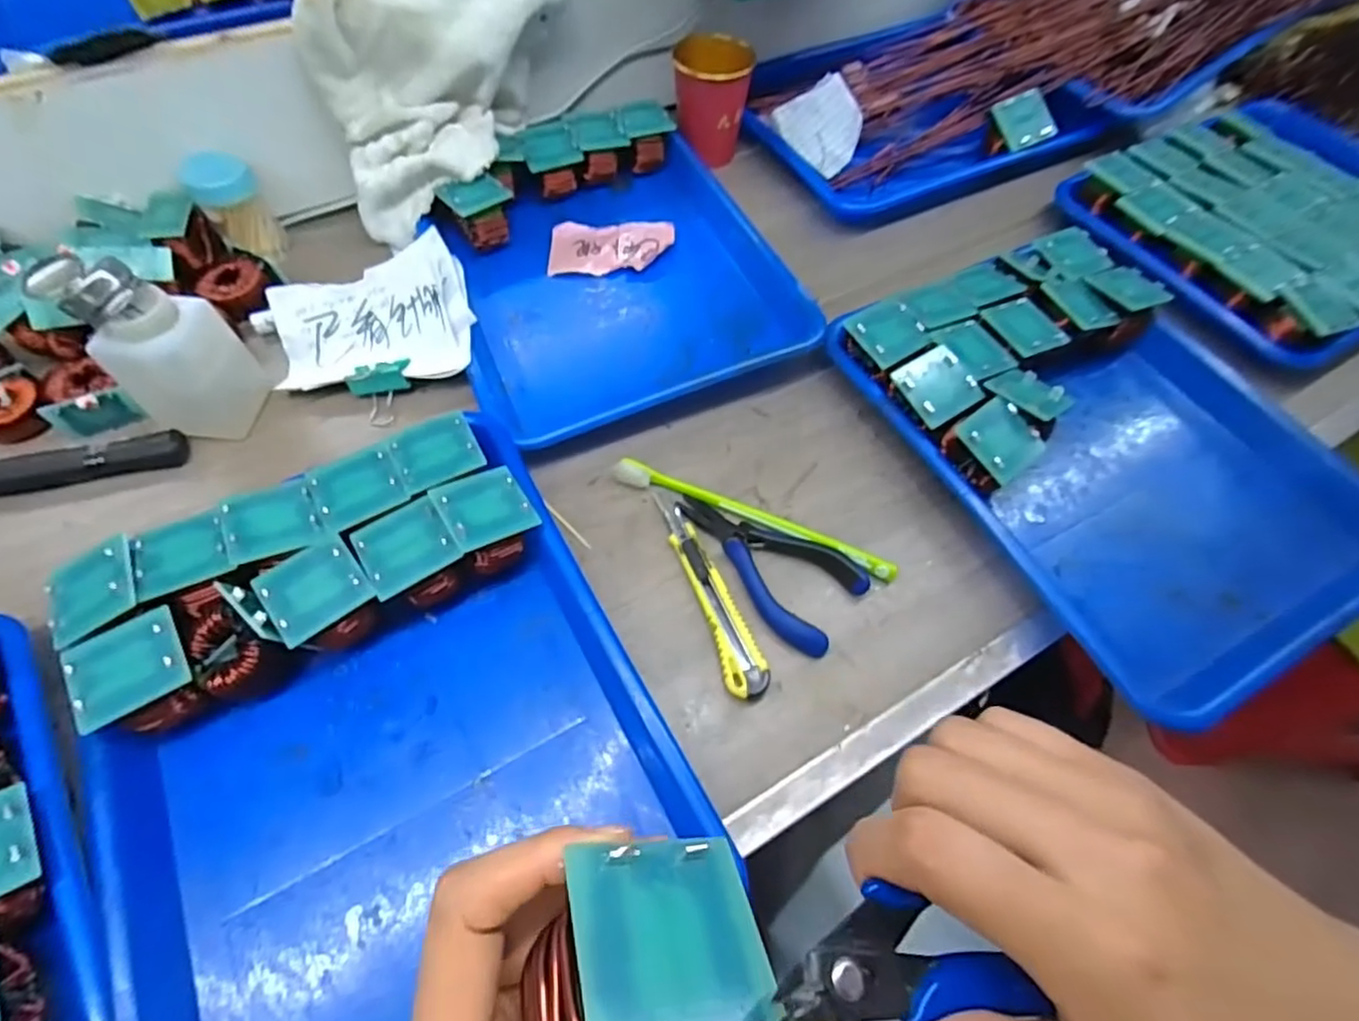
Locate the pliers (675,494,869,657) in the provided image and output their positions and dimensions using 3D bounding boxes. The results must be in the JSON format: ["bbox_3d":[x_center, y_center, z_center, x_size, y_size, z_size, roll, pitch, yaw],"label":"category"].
[{"bbox_3d":[0.056,0.025,0.388,0.061,0.011,0.124,-38,68,-21],"label":"pliers"}]

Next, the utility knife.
[{"bbox_3d":[0.017,0.045,0.376,0.025,0.013,0.136,-19,62,-13],"label":"utility knife"}]

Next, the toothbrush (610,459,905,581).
[{"bbox_3d":[0.046,0.005,0.408,0.188,0.022,0.015,21,61,9],"label":"toothbrush"}]

